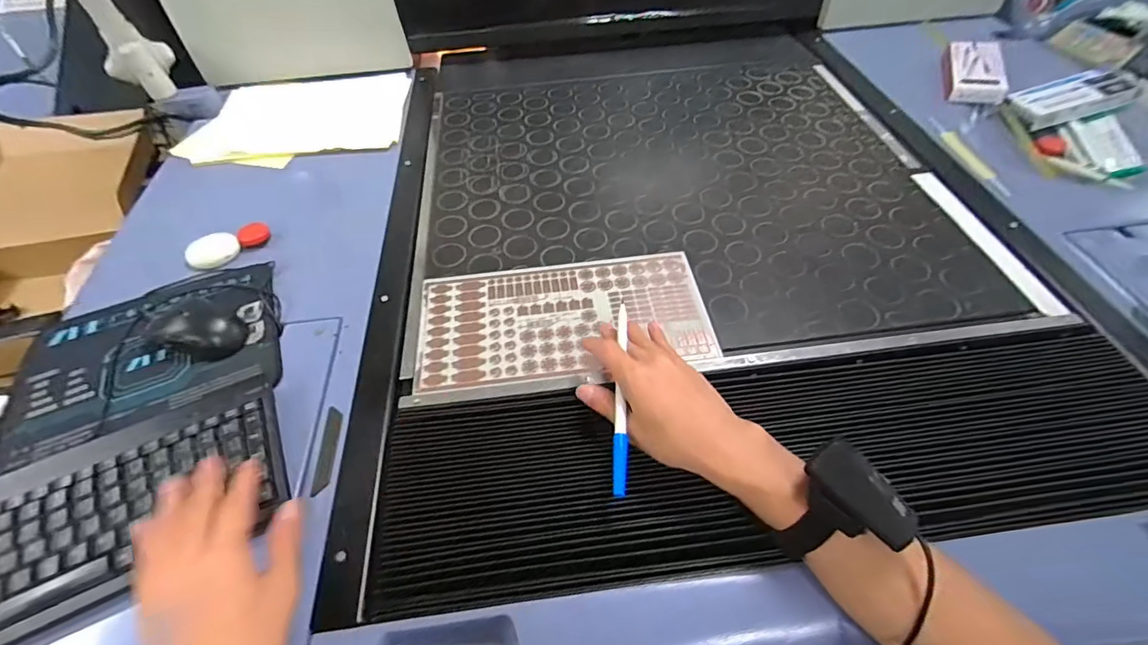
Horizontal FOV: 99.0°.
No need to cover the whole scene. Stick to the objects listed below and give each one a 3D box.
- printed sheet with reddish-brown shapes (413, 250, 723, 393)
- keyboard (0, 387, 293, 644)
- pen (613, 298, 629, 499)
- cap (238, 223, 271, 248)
[{"bbox_3d":[-0.013,-0.009,0.542,0.308,0.007,0.154,-6,52,-2],"label":"printed sheet with reddish-brown shapes"},{"bbox_3d":[-0.392,0.163,0.403,0.285,0.030,0.139,-22,54,-15],"label":"keyboard"},{"bbox_3d":[0.040,0.055,0.413,0.012,0.007,0.177,2,58,4],"label":"pen"},{"bbox_3d":[-0.444,-0.123,0.681,0.039,0.017,0.039,-1,52,1],"label":"cap"}]

